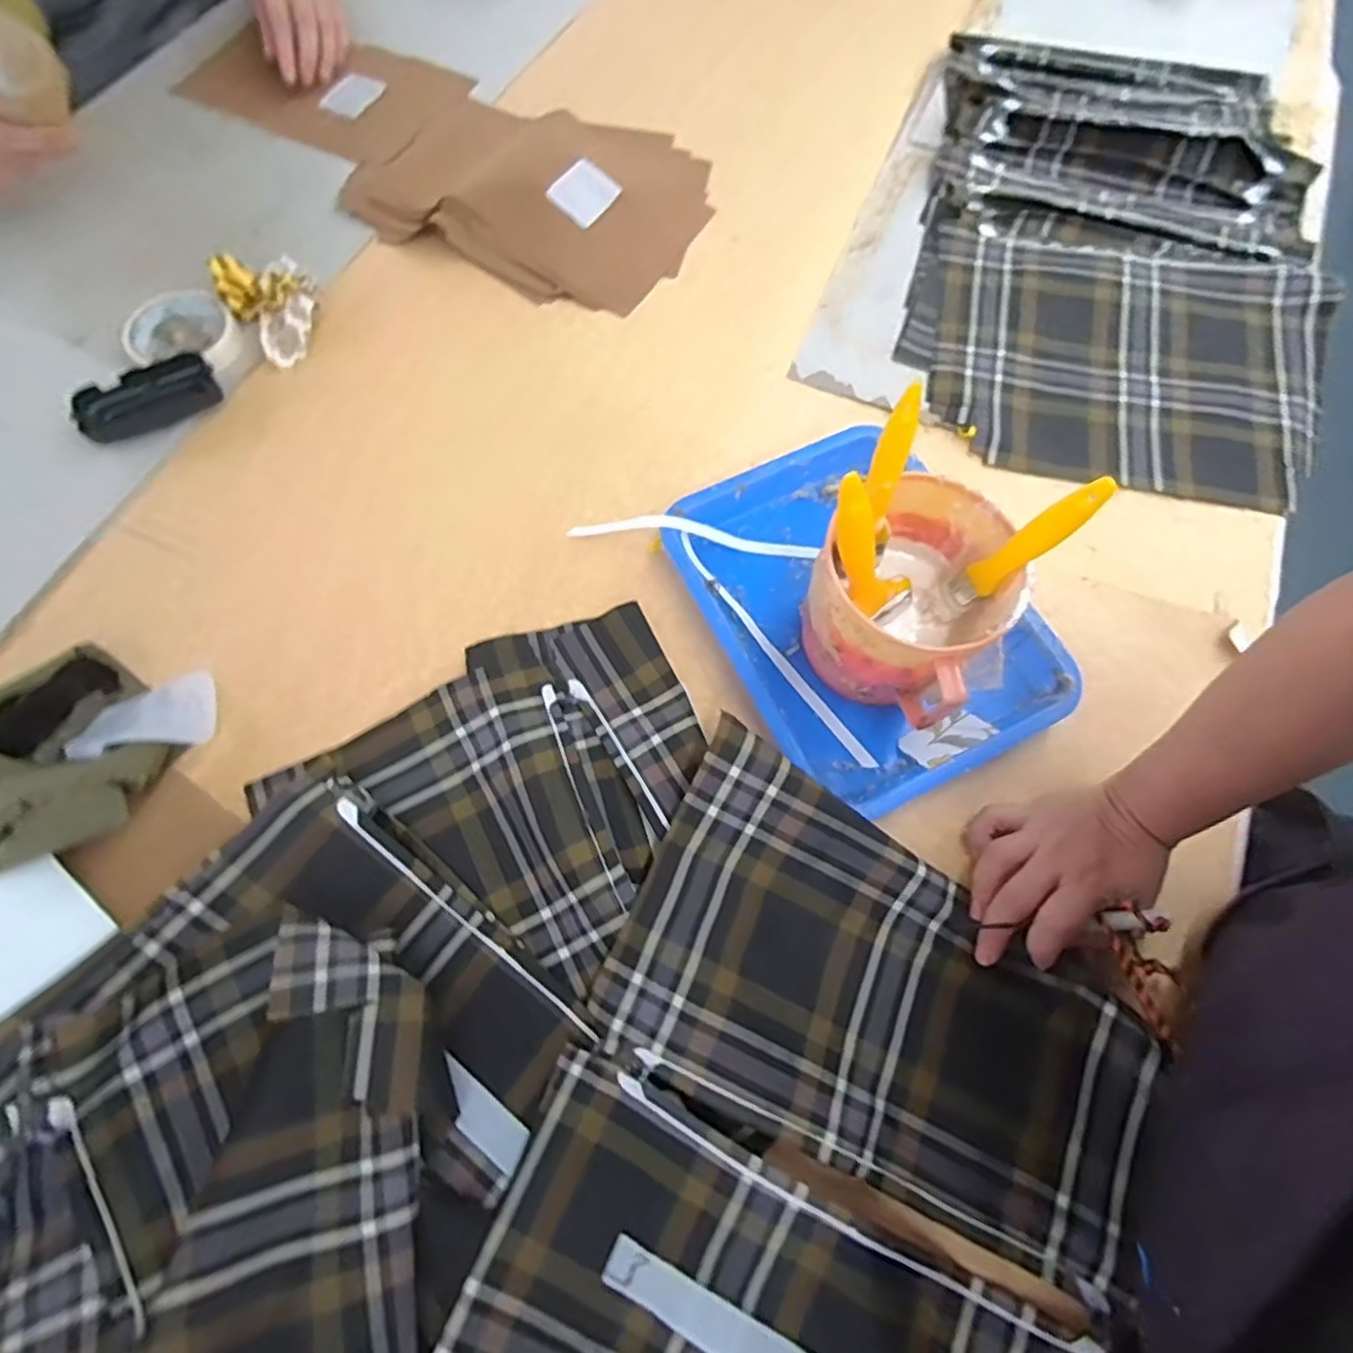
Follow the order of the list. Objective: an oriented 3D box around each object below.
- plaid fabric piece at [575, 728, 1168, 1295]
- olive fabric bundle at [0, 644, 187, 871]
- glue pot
[{"bbox_3d":[0.133,0.192,0.405,0.333,0.046,0.186,27,70,7],"label":"plaid fabric piece"},{"bbox_3d":[-0.435,0.070,0.427,0.181,0.056,0.149,-42,76,-16],"label":"olive fabric bundle"},{"bbox_3d":[0.157,-0.043,0.461,0.111,0.119,0.122,37,72,11],"label":"glue pot"}]

